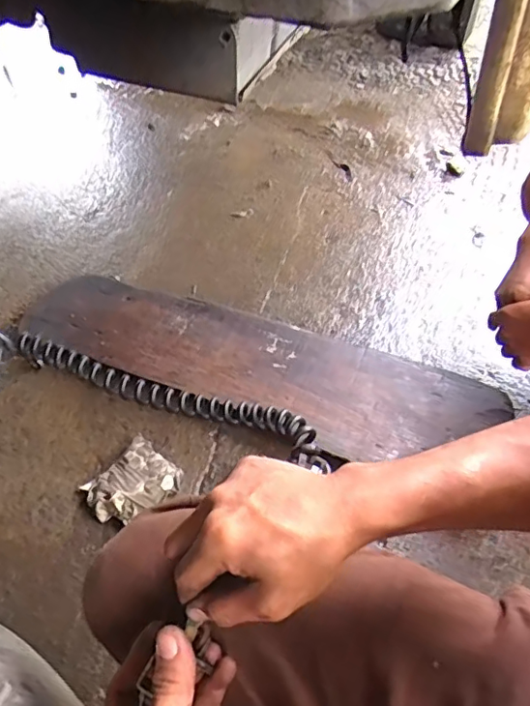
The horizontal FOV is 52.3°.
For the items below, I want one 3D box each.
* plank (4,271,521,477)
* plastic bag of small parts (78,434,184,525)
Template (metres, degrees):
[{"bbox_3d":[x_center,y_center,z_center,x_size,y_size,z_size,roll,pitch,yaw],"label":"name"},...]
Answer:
[{"bbox_3d":[-0.024,0.026,1.025,0.913,0.055,0.280,17,46,13],"label":"plank"},{"bbox_3d":[-0.205,0.203,0.844,0.111,0.034,0.135,31,51,25],"label":"plastic bag of small parts"}]

